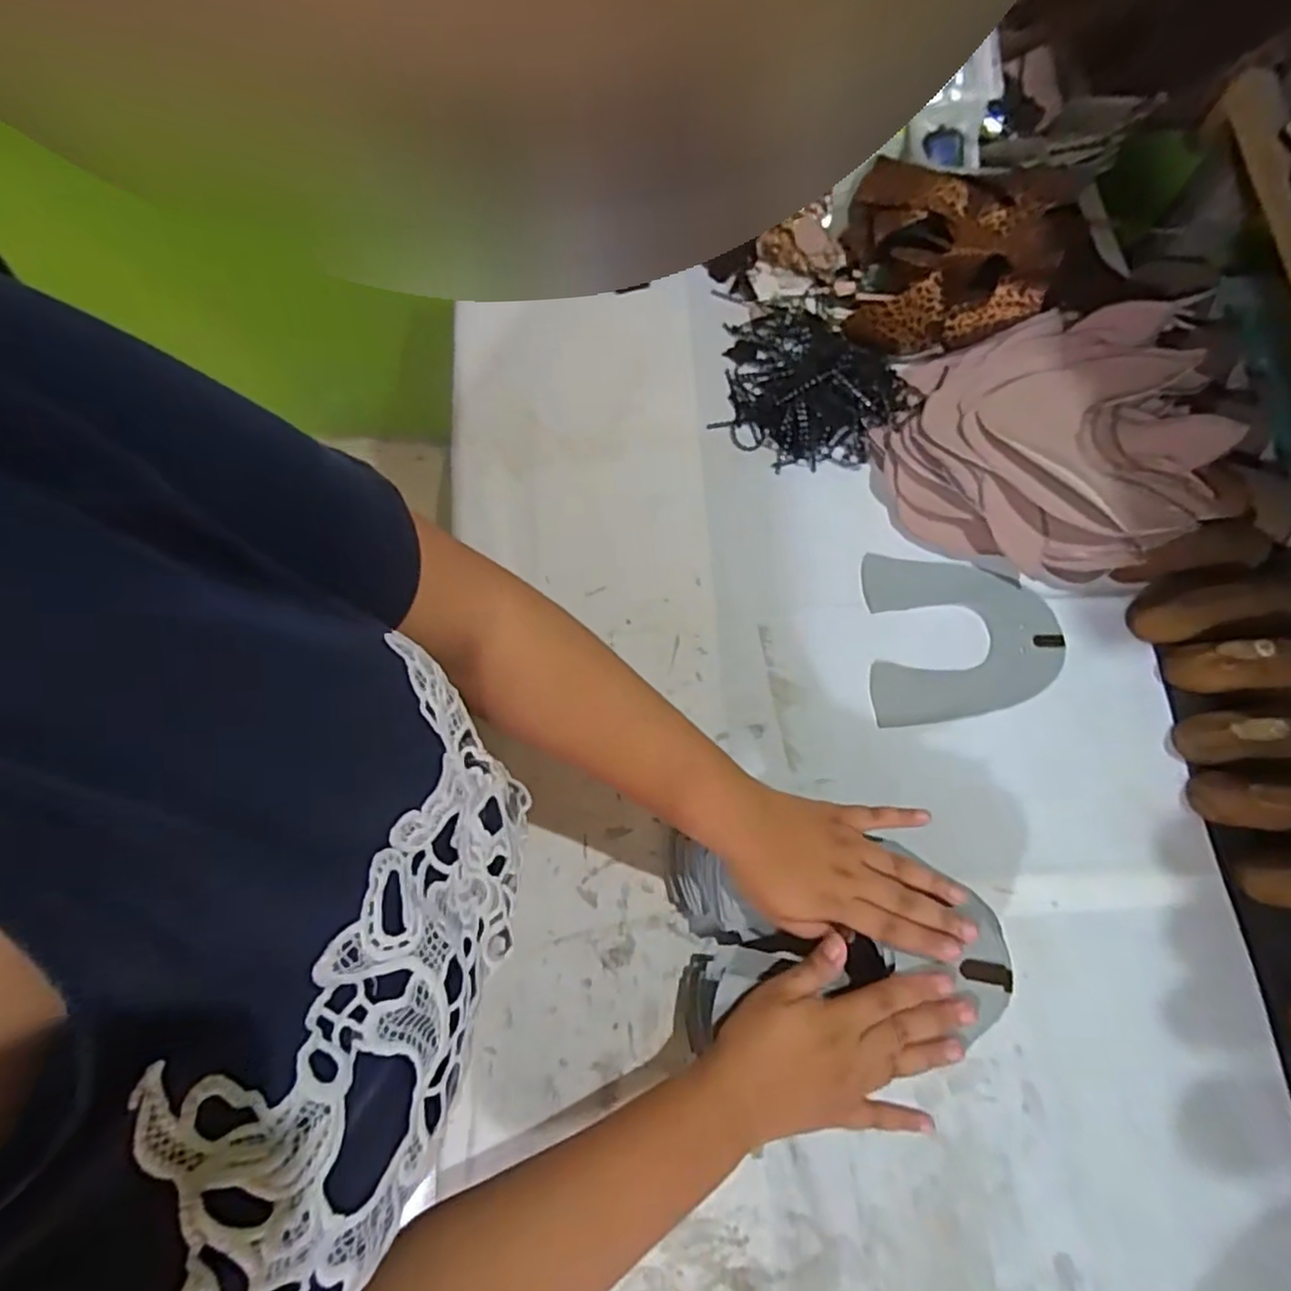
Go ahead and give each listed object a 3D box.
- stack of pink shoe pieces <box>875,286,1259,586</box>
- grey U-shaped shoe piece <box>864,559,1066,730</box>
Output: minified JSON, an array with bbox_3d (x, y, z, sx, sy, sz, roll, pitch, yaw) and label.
[{"bbox_3d":[0.346,-0.188,0.564,0.257,0.070,0.247,18,72,5],"label":"stack of pink shoe pieces"},{"bbox_3d":[0.266,-0.004,0.541,0.159,0.004,0.142,1,74,-1],"label":"grey U-shaped shoe piece"}]

